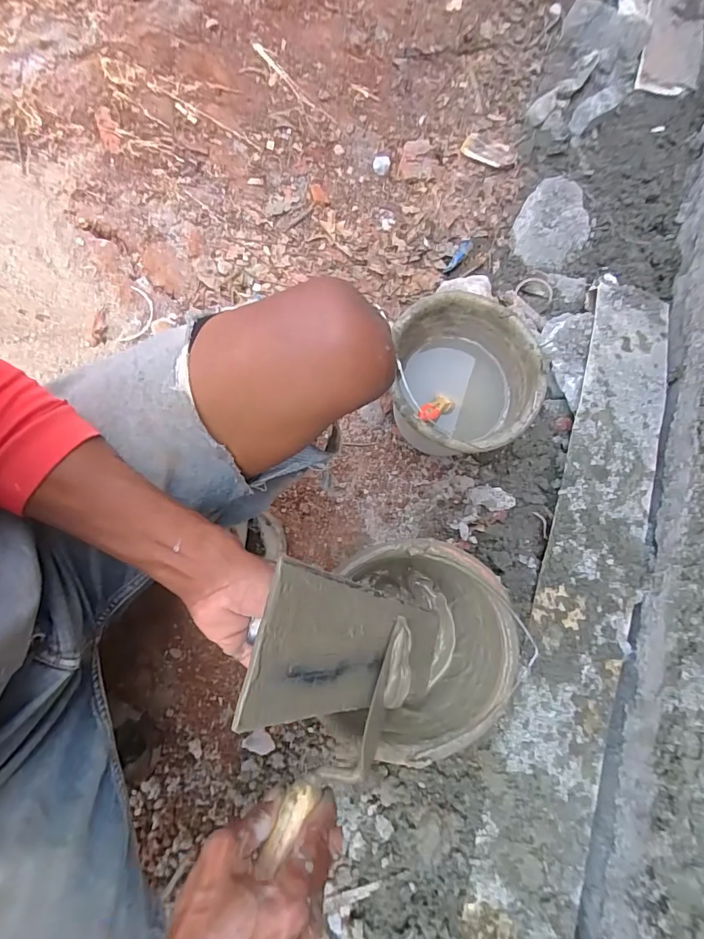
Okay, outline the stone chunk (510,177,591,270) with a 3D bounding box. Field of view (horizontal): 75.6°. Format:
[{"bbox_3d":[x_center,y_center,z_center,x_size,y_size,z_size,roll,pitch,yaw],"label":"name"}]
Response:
[{"bbox_3d":[0.418,-0.510,0.950,0.148,0.051,0.197,38,77,11],"label":"stone chunk"}]

